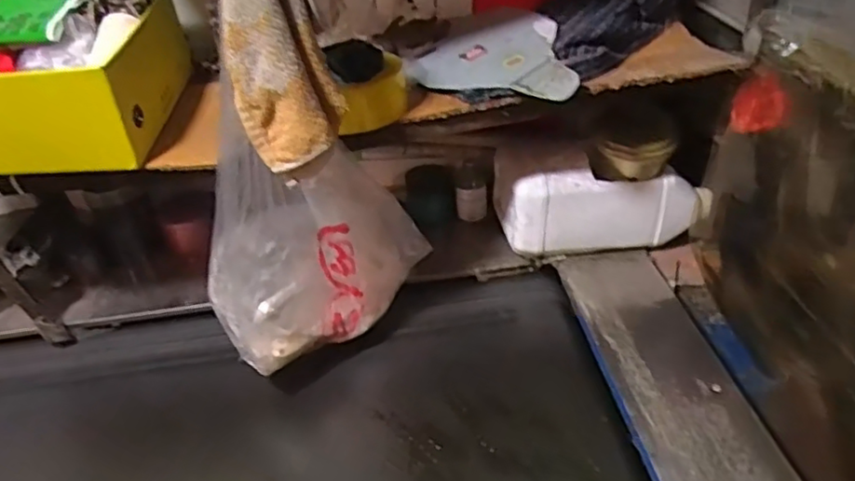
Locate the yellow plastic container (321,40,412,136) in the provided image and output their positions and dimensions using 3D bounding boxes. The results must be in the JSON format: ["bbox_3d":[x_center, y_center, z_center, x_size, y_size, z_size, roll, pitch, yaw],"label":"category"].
[{"bbox_3d":[-0.076,-0.175,0.750,0.095,0.081,0.073,-28,42,-27],"label":"yellow plastic container"}]

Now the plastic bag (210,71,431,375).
[{"bbox_3d":[-0.124,0.002,0.735,0.263,0.254,0.102,-15,37,-12],"label":"plastic bag"}]

